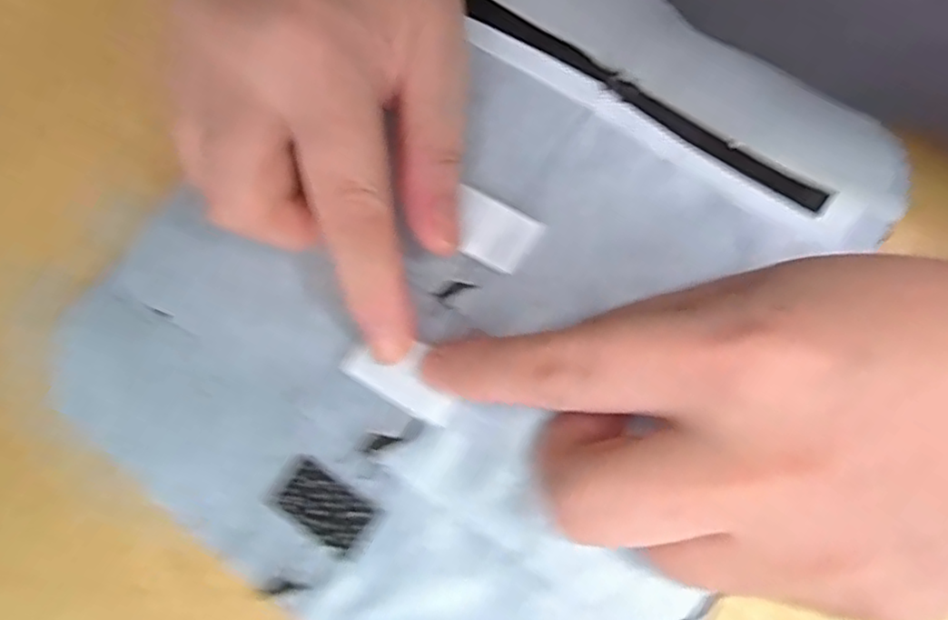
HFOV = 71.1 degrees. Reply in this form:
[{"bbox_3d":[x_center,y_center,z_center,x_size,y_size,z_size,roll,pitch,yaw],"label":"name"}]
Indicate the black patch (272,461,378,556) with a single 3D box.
[{"bbox_3d":[-0.042,0.053,0.181,0.026,0.004,0.015,31,75,12],"label":"black patch"}]

